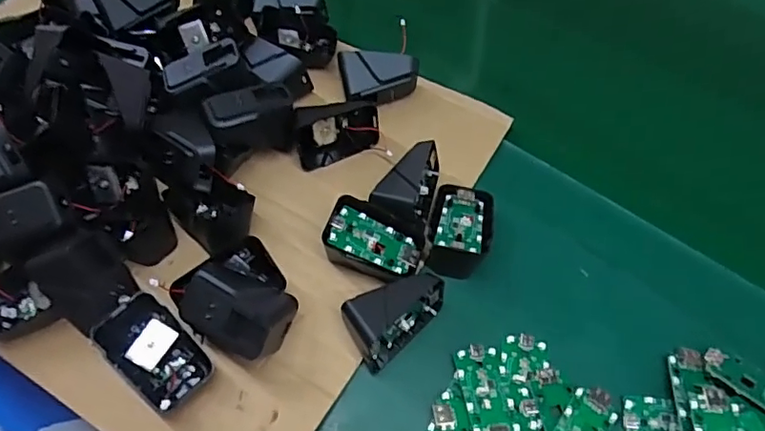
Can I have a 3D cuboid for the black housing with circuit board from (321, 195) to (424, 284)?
[{"bbox_3d":[-0.004,0.020,0.393,0.067,0.040,0.047,15,59,9],"label":"black housing with circuit board"}]

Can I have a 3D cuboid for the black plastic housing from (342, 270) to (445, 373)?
[{"bbox_3d":[0.008,0.063,0.366,0.067,0.040,0.039,-36,65,-21],"label":"black plastic housing"}]

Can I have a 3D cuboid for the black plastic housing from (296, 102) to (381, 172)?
[{"bbox_3d":[-0.038,-0.068,0.444,0.069,0.048,0.026,-19,24,-13],"label":"black plastic housing"}]

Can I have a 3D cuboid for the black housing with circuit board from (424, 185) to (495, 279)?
[{"bbox_3d":[0.058,0.006,0.404,0.043,0.031,0.066,10,58,6],"label":"black housing with circuit board"}]

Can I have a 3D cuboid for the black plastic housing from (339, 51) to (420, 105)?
[{"bbox_3d":[-0.002,-0.111,0.463,0.065,0.041,0.034,-4,58,-2],"label":"black plastic housing"}]

